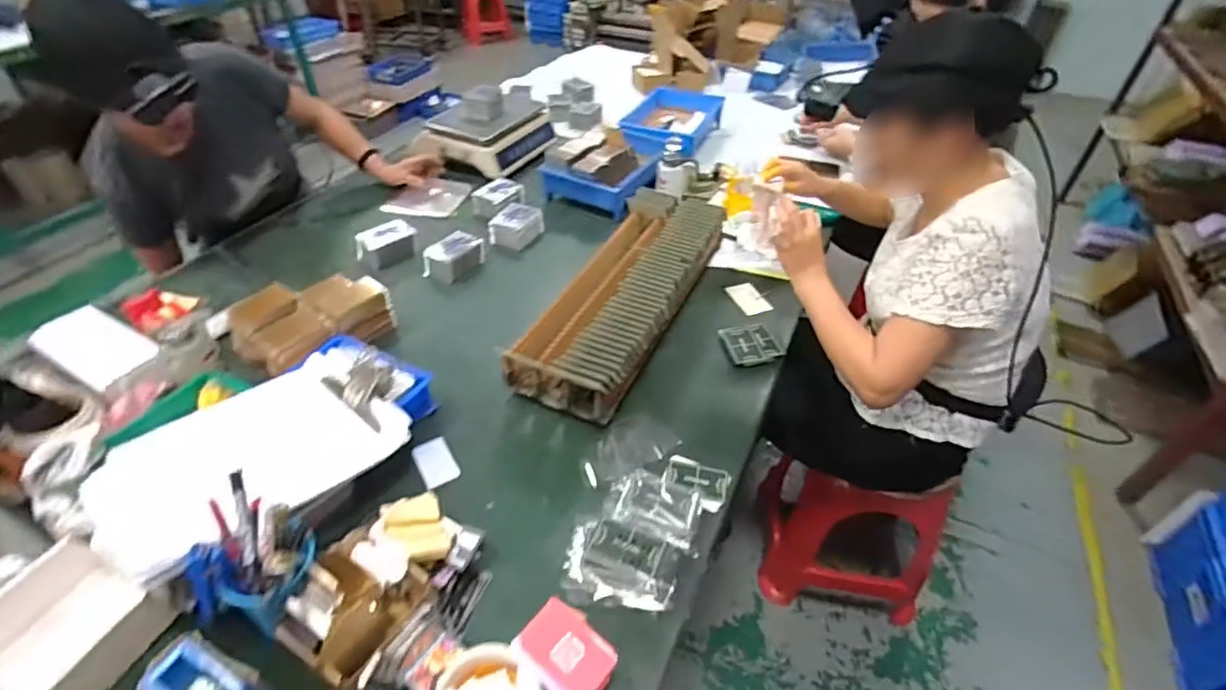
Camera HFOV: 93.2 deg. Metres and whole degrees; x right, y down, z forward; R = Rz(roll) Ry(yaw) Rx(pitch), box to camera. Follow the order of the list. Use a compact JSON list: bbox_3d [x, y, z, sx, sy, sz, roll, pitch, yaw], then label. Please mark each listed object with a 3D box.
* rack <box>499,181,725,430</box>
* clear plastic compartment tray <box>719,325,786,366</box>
[{"bbox_3d":[0.028,-0.096,1.013,0.201,0.127,0.525,17,44,17],"label":"rack"},{"bbox_3d":[0.239,-0.004,1.001,0.092,0.009,0.100,-7,43,-9],"label":"clear plastic compartment tray"}]

